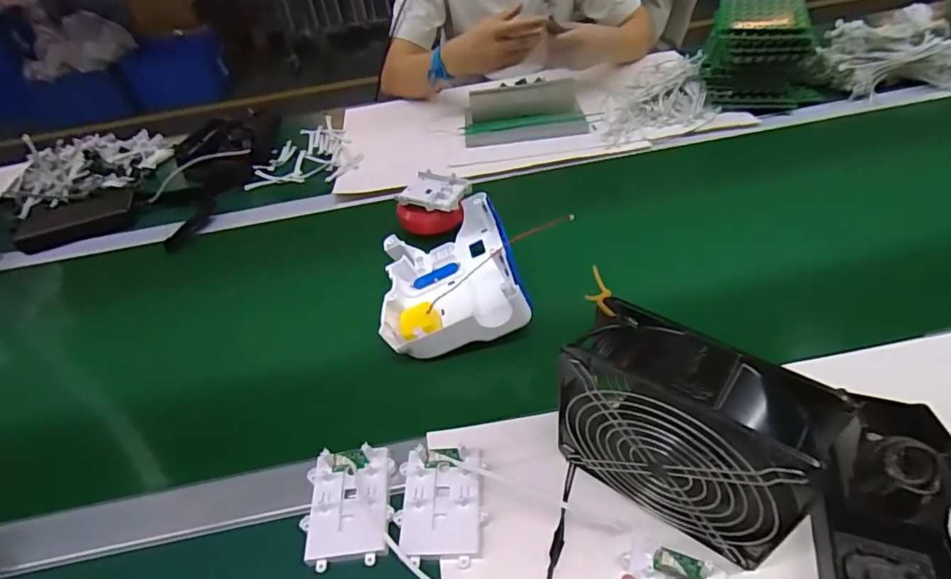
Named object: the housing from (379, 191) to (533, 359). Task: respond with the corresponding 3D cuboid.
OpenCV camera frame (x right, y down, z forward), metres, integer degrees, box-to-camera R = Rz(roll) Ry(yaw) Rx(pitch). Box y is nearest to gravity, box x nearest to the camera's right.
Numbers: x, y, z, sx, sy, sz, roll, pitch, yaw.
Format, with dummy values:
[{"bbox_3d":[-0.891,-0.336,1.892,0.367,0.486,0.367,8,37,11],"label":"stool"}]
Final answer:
[{"bbox_3d":[-0.030,-0.016,0.553,0.144,0.073,0.187,-10,43,-3],"label":"housing"}]

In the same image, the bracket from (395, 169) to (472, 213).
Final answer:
[{"bbox_3d":[-0.049,-0.125,0.648,0.083,0.011,0.069,18,51,24],"label":"bracket"}]

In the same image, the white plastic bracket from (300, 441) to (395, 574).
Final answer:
[{"bbox_3d":[-0.101,0.168,0.397,0.067,0.021,0.083,-7,43,1],"label":"white plastic bracket"}]

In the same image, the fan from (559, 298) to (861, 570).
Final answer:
[{"bbox_3d":[0.136,0.092,0.334,0.148,0.141,0.069,24,52,29],"label":"fan"}]

